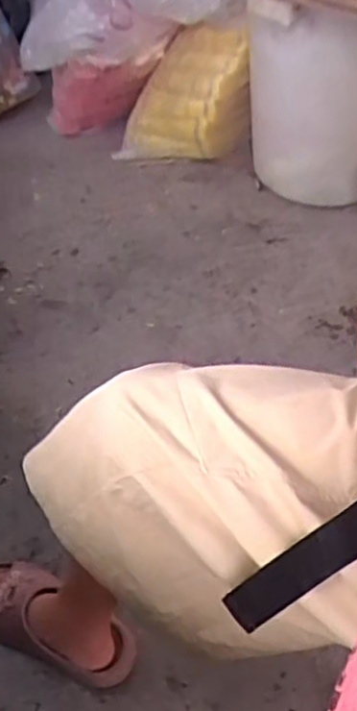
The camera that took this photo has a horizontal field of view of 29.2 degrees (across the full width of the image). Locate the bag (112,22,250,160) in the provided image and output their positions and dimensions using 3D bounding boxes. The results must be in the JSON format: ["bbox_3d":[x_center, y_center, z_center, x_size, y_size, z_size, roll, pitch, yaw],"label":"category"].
[{"bbox_3d":[0.010,-0.580,1.523,0.290,0.258,0.132,0,51,5],"label":"bag"}]

